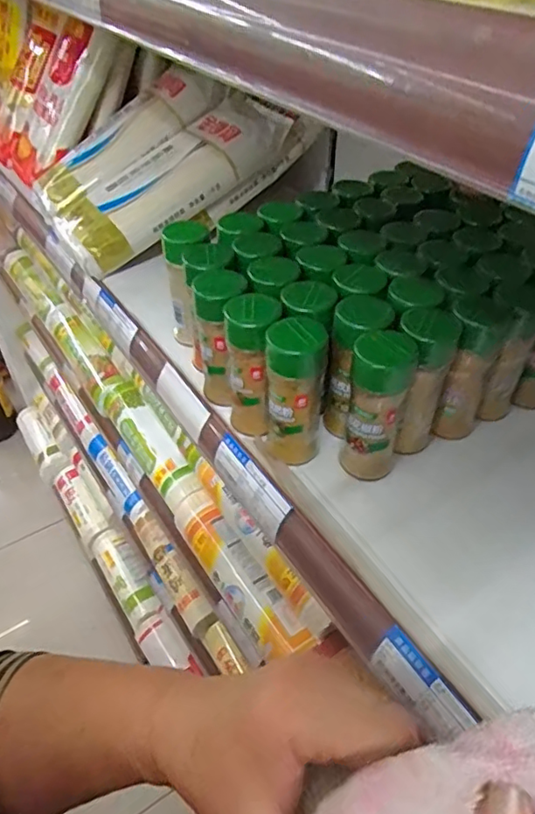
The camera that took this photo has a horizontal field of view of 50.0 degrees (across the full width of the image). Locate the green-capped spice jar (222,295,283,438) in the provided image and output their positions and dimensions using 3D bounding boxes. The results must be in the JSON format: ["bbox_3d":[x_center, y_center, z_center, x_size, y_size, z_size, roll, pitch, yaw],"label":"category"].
[{"bbox_3d":[-0.008,-0.030,0.431,0.038,0.104,0.042,24,49,24],"label":"green-capped spice jar"}]

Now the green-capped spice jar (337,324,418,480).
[{"bbox_3d":[0.077,0.001,0.406,0.039,0.105,0.043,10,44,11],"label":"green-capped spice jar"}]

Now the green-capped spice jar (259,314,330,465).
[{"bbox_3d":[0.018,-0.011,0.410,0.040,0.103,0.043,0,43,0],"label":"green-capped spice jar"}]

